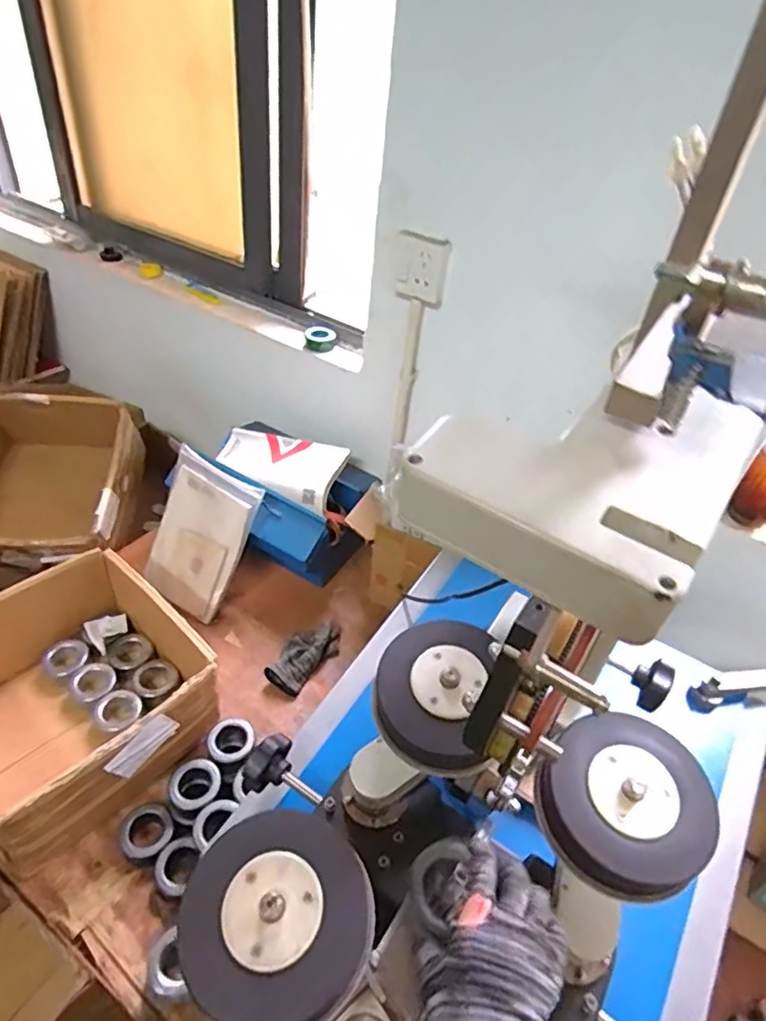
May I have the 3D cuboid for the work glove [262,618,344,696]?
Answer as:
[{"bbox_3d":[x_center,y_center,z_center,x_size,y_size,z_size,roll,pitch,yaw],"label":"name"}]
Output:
[{"bbox_3d":[-0.137,0.254,1.043,0.079,0.040,0.161,30,45,24],"label":"work glove"}]

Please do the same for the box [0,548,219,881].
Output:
[{"bbox_3d":[-0.456,0.270,0.866,0.335,0.173,0.348,31,45,25],"label":"box"}]

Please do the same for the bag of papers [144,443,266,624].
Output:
[{"bbox_3d":[-0.349,0.047,1.092,0.193,0.261,0.041,29,11,20],"label":"bag of papers"}]

